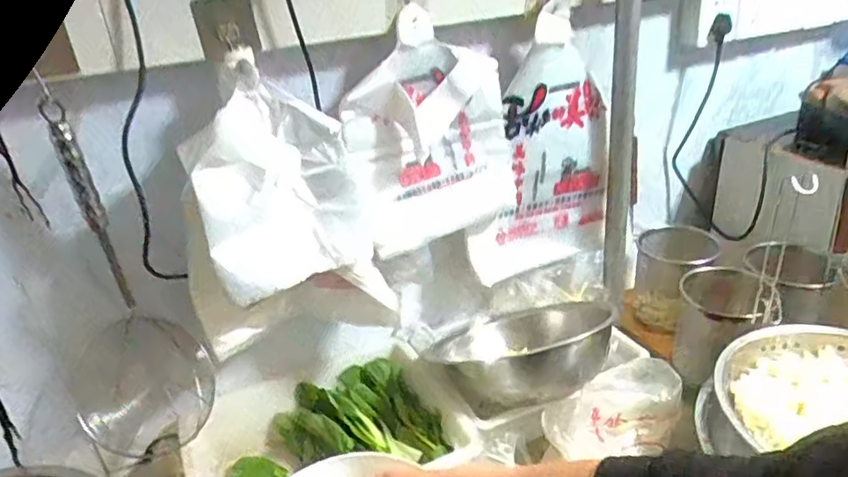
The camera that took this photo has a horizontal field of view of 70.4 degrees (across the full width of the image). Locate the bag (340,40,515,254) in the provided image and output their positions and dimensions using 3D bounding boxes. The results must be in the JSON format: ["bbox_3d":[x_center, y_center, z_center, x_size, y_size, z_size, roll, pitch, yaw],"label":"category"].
[{"bbox_3d":[0.012,-0.126,0.822,0.252,0.262,0.067,-19,30,-26],"label":"bag"}]

